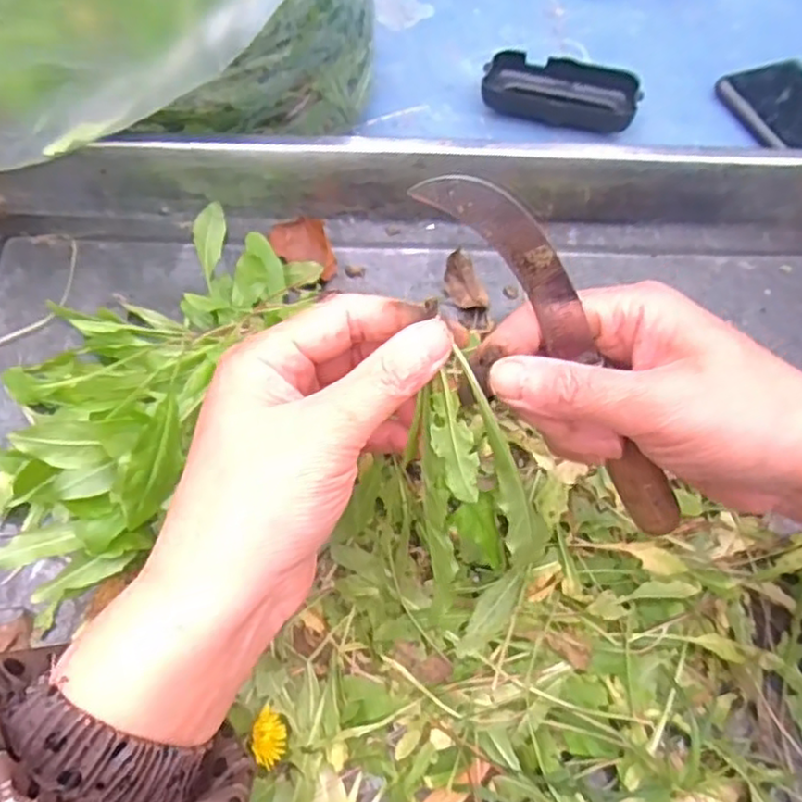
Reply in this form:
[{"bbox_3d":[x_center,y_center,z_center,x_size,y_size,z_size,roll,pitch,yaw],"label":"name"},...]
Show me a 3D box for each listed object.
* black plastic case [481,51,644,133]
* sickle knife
[{"bbox_3d":[0.119,-0.229,0.512,0.109,0.022,0.053,16,61,10],"label":"black plastic case"},{"bbox_3d":[0.065,-0.011,0.264,0.018,0.177,0.025,-47,28,-25],"label":"sickle knife"}]

